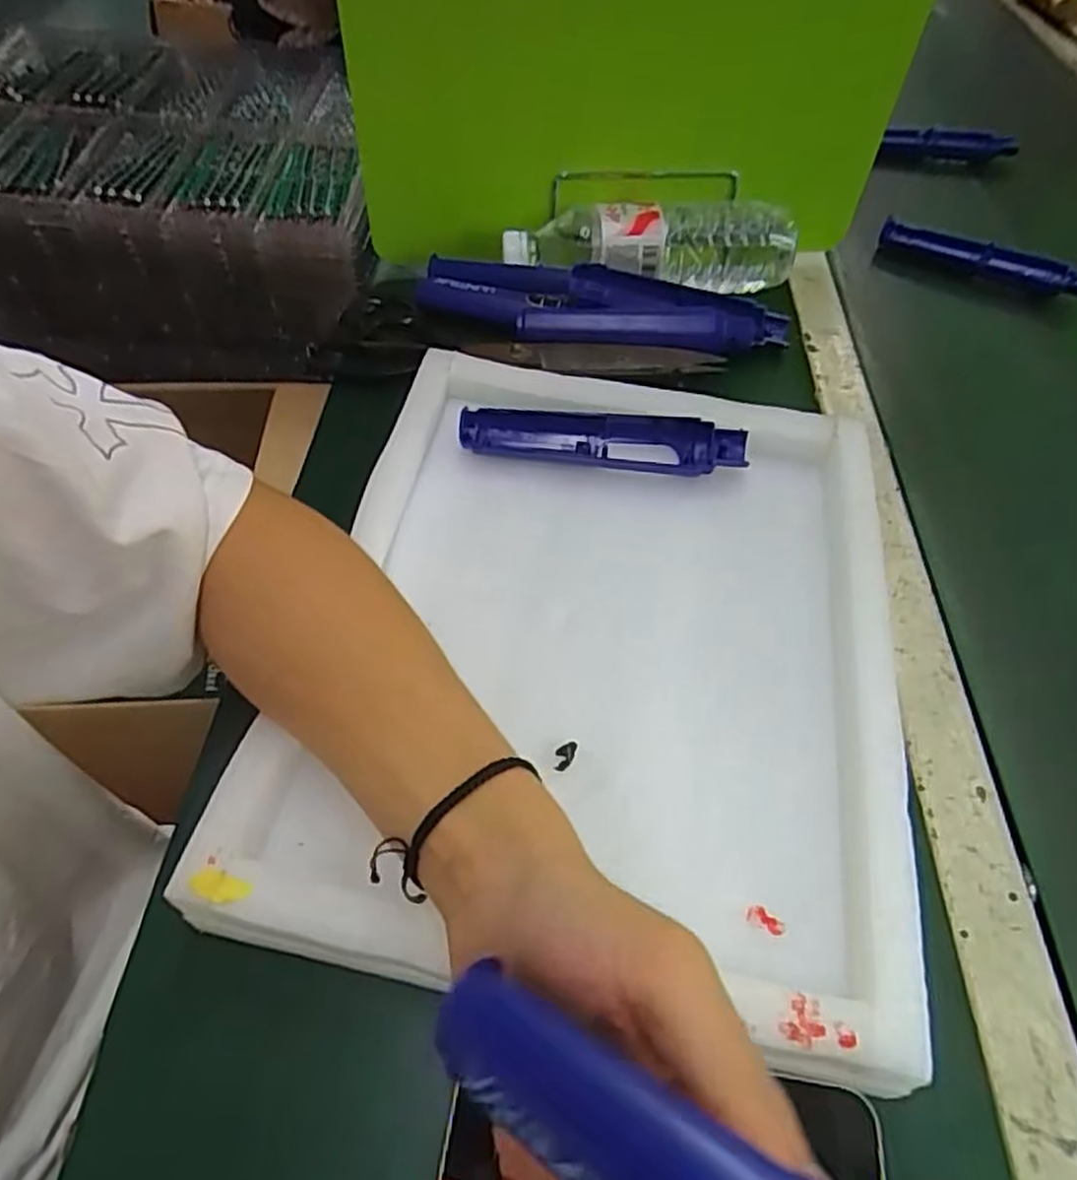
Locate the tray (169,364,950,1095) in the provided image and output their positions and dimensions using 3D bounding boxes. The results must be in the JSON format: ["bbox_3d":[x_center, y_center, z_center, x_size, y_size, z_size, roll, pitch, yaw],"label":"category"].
[{"bbox_3d":[0.033,0.022,0.388,0.287,0.050,0.347,10,53,6],"label":"tray"}]

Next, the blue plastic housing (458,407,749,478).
[{"bbox_3d":[0.038,-0.090,0.457,0.169,0.023,0.033,5,53,2],"label":"blue plastic housing"}]

